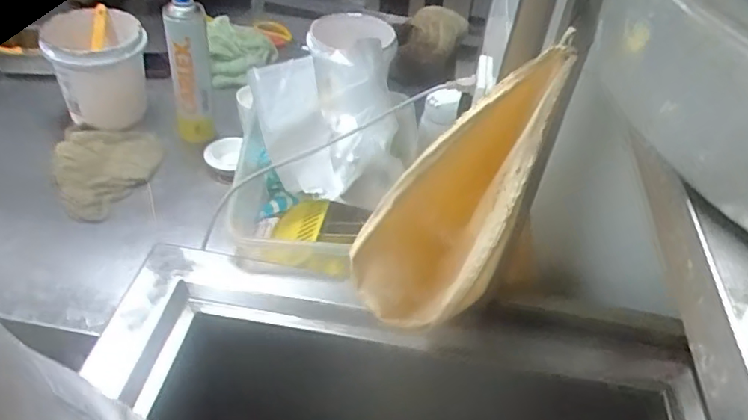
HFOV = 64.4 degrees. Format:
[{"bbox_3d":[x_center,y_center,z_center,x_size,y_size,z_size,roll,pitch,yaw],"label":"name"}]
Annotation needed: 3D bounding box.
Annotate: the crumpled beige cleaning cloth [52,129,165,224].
[{"bbox_3d":[-0.409,-0.068,0.911,0.167,0.047,0.196,-15,47,-23],"label":"crumpled beige cleaning cloth"}]

